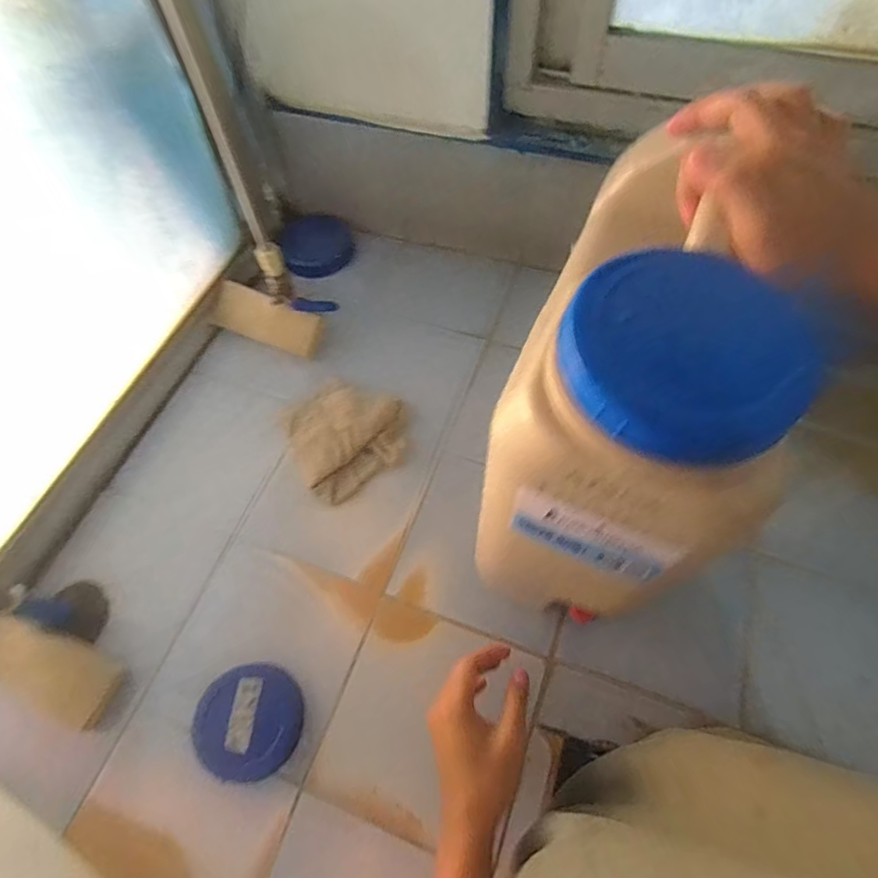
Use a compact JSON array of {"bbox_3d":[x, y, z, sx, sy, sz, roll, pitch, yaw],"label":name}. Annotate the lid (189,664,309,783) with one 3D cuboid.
[{"bbox_3d":[-0.198,0.293,0.539,0.107,0.022,0.104,-1,62,2],"label":"lid"}]

